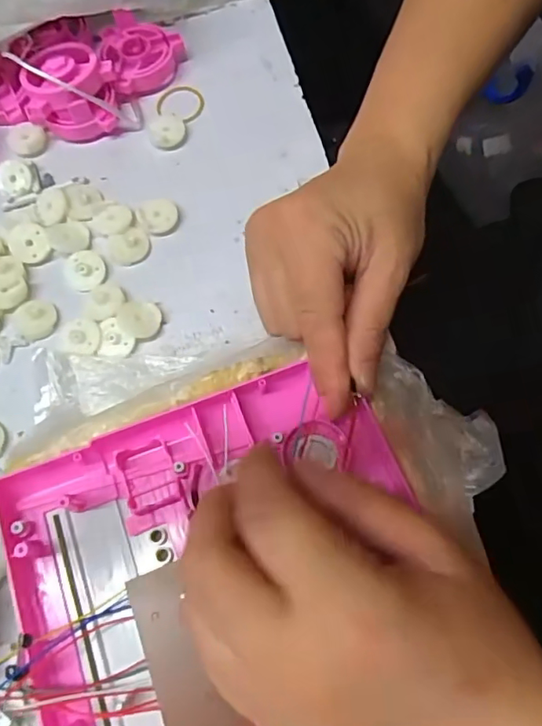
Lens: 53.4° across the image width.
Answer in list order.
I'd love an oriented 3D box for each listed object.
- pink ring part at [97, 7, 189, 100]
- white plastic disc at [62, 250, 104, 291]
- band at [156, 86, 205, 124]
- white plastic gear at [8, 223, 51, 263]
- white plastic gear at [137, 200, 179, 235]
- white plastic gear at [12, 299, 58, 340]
[{"bbox_3d":[-0.086,-0.206,0.355,0.052,0.019,0.055,0,70,1],"label":"pink ring part"},{"bbox_3d":[-0.107,-0.054,0.309,0.022,0.005,0.024,0,70,1],"label":"white plastic disc"},{"bbox_3d":[-0.058,-0.170,0.351,0.029,0.004,0.032,29,73,12],"label":"band"},{"bbox_3d":[-0.141,-0.070,0.314,0.022,0.009,0.023,0,70,1],"label":"white plastic gear"},{"bbox_3d":[-0.066,-0.086,0.319,0.023,0.007,0.020,-25,72,-8],"label":"white plastic gear"},{"bbox_3d":[-0.131,-0.025,0.299,0.023,0.007,0.023,0,70,1],"label":"white plastic gear"}]

